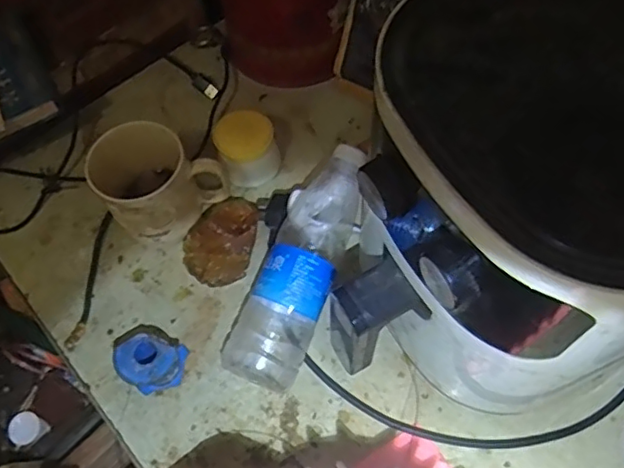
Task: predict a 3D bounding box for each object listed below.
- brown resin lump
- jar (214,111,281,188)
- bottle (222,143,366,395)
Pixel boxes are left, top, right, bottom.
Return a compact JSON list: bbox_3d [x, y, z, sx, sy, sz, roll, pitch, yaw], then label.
[{"bbox_3d":[-0.080,0.008,0.537,0.058,0.063,0.078,35,70,19],"label":"brown resin lump"},{"bbox_3d":[-0.063,-0.084,0.585,0.060,0.060,0.055,-21,64,-7],"label":"jar"},{"bbox_3d":[-0.004,0.027,0.515,0.064,0.077,0.218,18,66,13],"label":"bottle"}]

